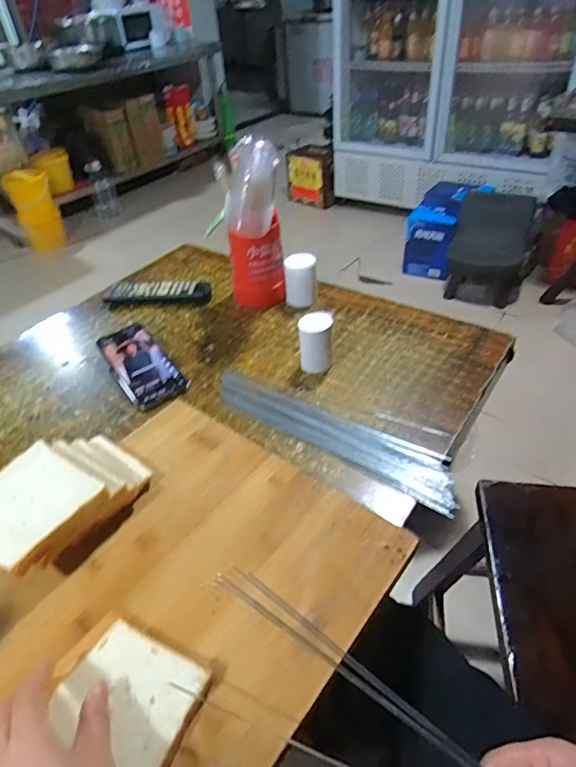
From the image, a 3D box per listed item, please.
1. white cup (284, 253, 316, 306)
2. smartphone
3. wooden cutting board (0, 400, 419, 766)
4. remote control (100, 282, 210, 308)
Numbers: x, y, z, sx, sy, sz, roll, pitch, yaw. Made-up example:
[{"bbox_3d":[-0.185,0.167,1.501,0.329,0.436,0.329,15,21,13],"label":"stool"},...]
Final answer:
[{"bbox_3d":[0.022,-0.173,0.822,0.053,0.076,0.054,-1,42,4],"label":"white cup"},{"bbox_3d":[-0.216,-0.028,0.709,0.079,0.013,0.167,-31,57,-23],"label":"smartphone"},{"bbox_3d":[-0.168,0.229,0.405,0.338,0.033,0.534,29,49,26],"label":"wooden cutting board"},{"bbox_3d":[-0.230,-0.160,0.849,0.188,0.026,0.058,1,43,-1],"label":"remote control"}]

